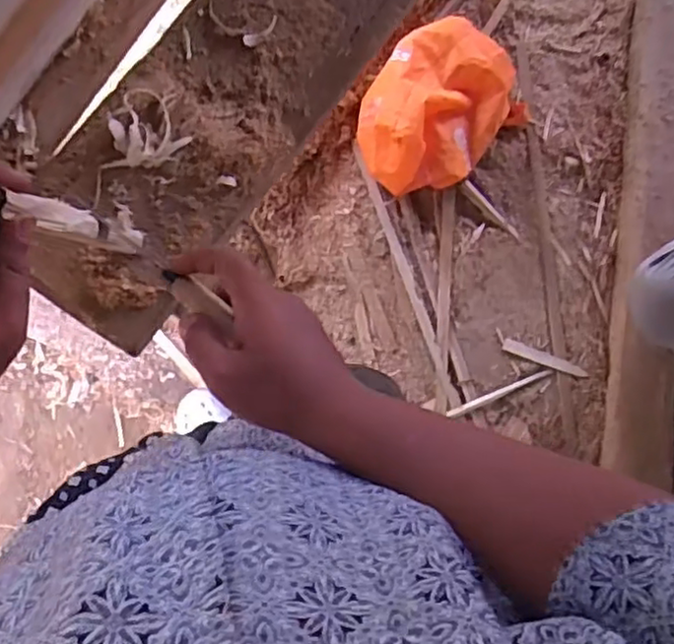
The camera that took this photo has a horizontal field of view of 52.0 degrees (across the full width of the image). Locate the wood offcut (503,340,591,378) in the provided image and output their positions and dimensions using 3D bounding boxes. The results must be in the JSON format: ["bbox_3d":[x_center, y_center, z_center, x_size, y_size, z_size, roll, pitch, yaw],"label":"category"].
[{"bbox_3d":[0.401,0.072,1.327,0.167,0.006,0.024,22,85,1],"label":"wood offcut"}]

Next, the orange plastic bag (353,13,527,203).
[{"bbox_3d":[0.200,-0.411,1.309,0.360,0.165,0.259,-45,93,-5],"label":"orange plastic bag"}]

